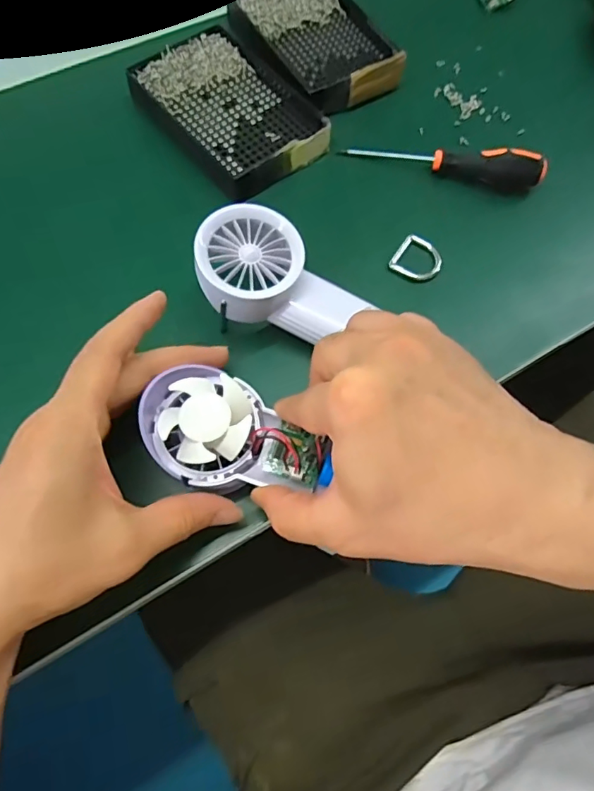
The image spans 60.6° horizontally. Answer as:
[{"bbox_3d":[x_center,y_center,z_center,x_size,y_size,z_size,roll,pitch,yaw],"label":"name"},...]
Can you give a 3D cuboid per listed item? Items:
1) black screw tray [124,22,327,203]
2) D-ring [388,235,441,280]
[{"bbox_3d":[-0.051,-0.213,0.381,0.094,0.020,0.138,-38,75,-15],"label":"black screw tray"},{"bbox_3d":[0.084,-0.093,0.352,0.032,0.007,0.030,30,75,4],"label":"D-ring"}]

